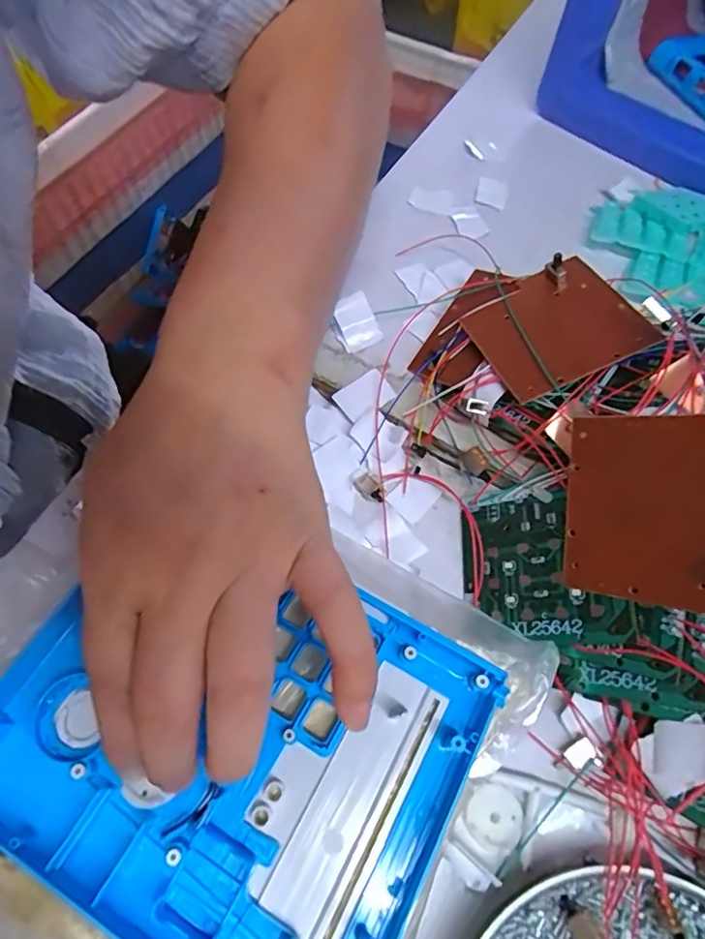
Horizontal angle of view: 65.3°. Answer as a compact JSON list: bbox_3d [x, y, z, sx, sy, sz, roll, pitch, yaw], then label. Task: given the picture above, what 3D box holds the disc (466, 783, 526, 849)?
[{"bbox_3d":[0.057,0.138,0.219,0.022,0.004,0.020,0,63,-1],"label":"disc"}]

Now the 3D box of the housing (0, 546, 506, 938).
[{"bbox_3d":[-0.044,0.098,0.205,0.165,0.021,0.132,27,66,12],"label":"housing"}]

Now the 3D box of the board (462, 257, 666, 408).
[{"bbox_3d":[0.100,-0.073,0.276,0.073,0.010,0.071,-23,53,-2],"label":"board"}]

